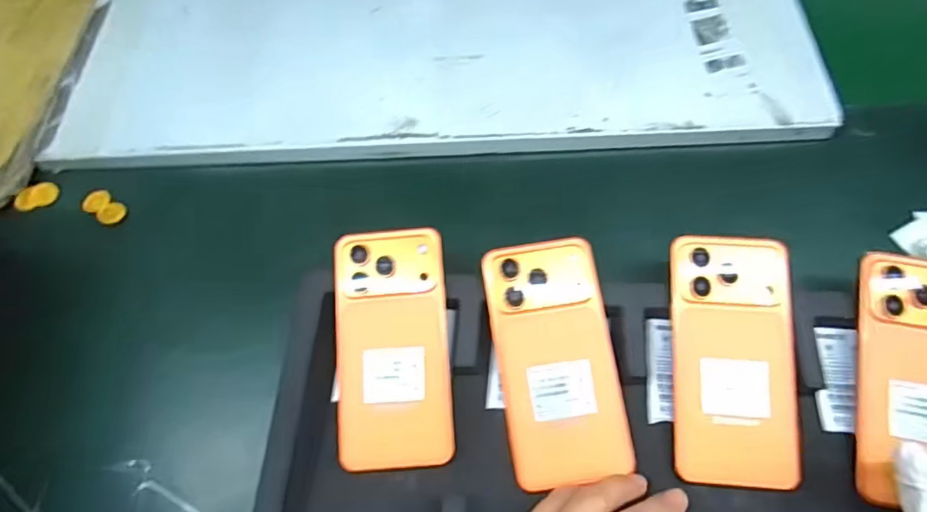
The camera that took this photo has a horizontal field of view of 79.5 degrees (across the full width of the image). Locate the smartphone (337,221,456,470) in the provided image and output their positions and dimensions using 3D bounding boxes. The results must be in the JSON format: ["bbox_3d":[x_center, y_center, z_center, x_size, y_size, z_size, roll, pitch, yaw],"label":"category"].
[{"bbox_3d":[-0.050,0.062,0.390,0.078,0.006,0.163,-5,76,0],"label":"smartphone"}]

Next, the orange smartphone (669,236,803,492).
[{"bbox_3d":[0.180,0.067,0.371,0.077,0.009,0.160,3,77,4],"label":"orange smartphone"}]

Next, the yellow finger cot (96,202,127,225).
[{"bbox_3d":[-0.305,-0.037,0.483,0.019,0.008,0.022,31,69,17],"label":"yellow finger cot"}]

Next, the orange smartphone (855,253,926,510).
[{"bbox_3d":[0.298,0.078,0.359,0.079,0.017,0.157,8,78,8],"label":"orange smartphone"}]

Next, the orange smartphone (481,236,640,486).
[{"bbox_3d":[0.062,0.068,0.379,0.078,0.005,0.159,-8,77,-1],"label":"orange smartphone"}]

